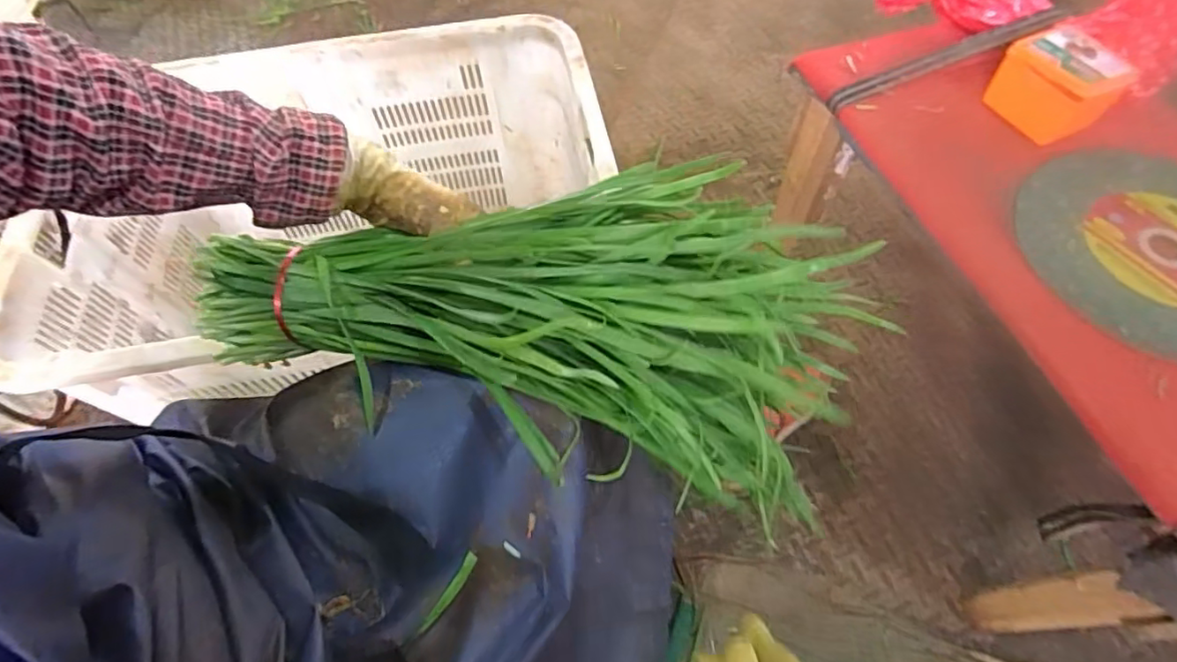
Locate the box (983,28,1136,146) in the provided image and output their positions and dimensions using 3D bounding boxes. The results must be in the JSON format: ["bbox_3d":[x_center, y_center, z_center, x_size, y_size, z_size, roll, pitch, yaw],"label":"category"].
[{"bbox_3d":[0.515,-0.273,0.645,0.097,0.064,0.109,-35,65,-17],"label":"box"}]

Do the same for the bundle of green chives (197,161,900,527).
[{"bbox_3d":[-0.069,-0.024,0.429,0.463,0.125,0.212,5,60,11],"label":"bundle of green chives"}]

